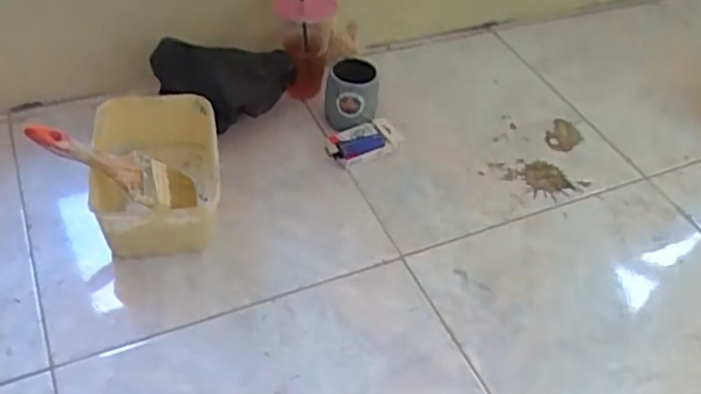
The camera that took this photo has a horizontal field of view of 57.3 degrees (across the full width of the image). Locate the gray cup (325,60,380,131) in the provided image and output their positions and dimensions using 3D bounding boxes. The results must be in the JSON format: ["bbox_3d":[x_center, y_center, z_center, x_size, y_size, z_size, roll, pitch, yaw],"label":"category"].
[{"bbox_3d":[0.002,-0.145,0.913,0.075,0.094,0.072,-2,46,-8],"label":"gray cup"}]

